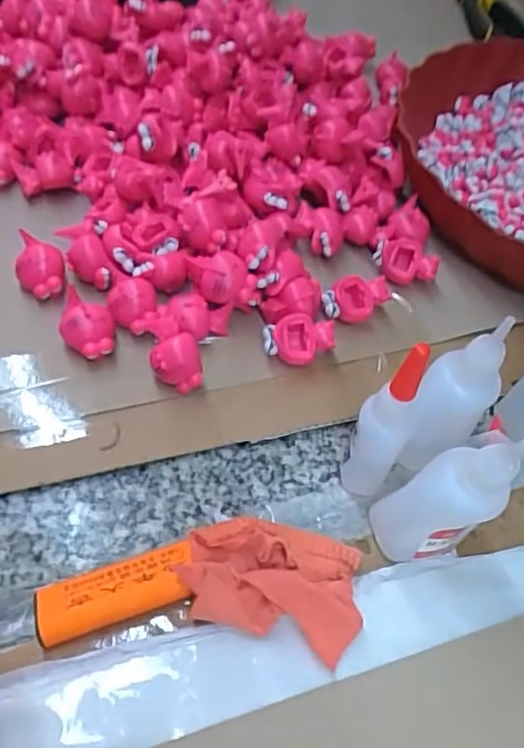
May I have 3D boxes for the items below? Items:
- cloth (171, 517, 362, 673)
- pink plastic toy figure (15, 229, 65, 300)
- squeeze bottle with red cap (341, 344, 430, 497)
[{"bbox_3d":[0.006,0.081,0.254,0.070,0.018,0.047,17,54,4],"label":"cloth"},{"bbox_3d":[-0.116,-0.055,0.330,0.024,0.026,0.035,-17,59,-19],"label":"pink plastic toy figure"},{"bbox_3d":[0.052,0.022,0.263,0.021,0.089,0.023,4,54,-5],"label":"squeeze bottle with red cap"}]

